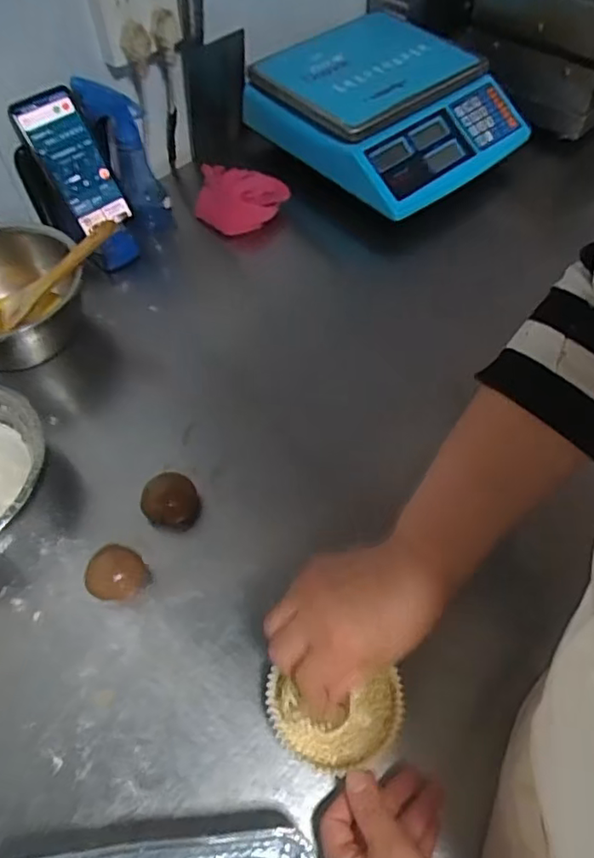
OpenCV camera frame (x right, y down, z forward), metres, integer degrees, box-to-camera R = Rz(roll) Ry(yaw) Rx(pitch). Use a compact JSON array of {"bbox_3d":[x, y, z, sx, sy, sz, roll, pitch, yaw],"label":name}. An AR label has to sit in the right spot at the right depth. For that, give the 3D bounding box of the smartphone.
[{"bbox_3d":[-0.256,-0.307,0.669,0.072,0.148,0.010,-38,35,-16],"label":"smartphone"}]

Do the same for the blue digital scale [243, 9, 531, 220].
[{"bbox_3d":[0.129,-0.441,0.781,0.276,0.090,0.295,-37,64,-21],"label":"blue digital scale"}]

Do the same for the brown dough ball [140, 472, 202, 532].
[{"bbox_3d":[-0.114,0.065,0.529,0.046,0.029,0.045,0,57,1],"label":"brown dough ball"}]

